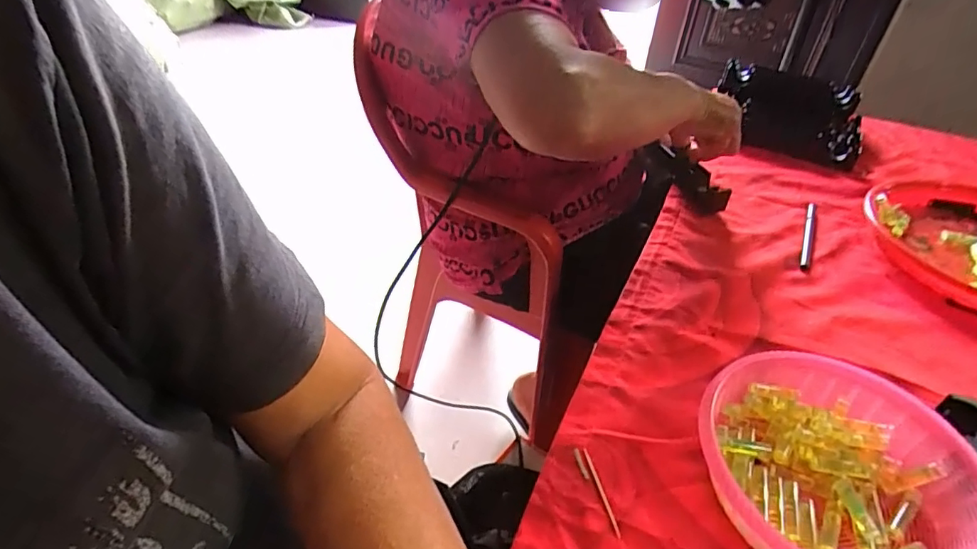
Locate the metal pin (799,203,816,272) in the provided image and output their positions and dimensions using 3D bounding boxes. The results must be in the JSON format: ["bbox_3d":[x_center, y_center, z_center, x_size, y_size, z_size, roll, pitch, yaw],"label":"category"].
[{"bbox_3d":[0.367,-0.046,0.606,0.010,0.004,0.148,21,43,20],"label":"metal pin"}]

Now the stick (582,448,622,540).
[{"bbox_3d":[0.075,0.144,0.352,0.004,0.004,0.061,-7,41,-12],"label":"stick"}]

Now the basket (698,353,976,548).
[{"bbox_3d":[0.224,0.134,0.347,0.164,0.051,0.164,17,42,16],"label":"basket"}]

